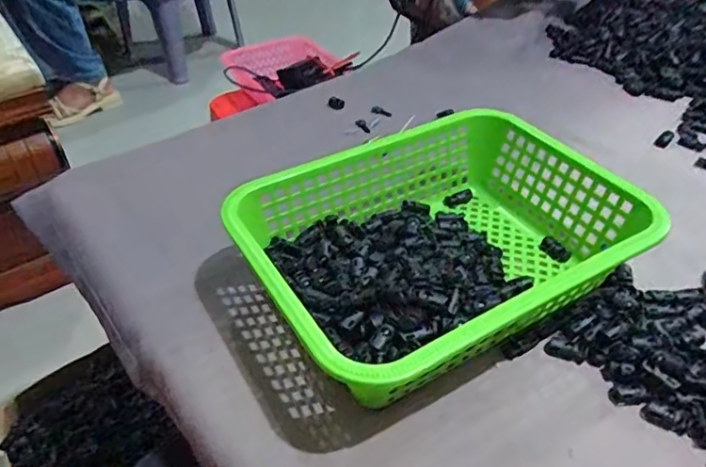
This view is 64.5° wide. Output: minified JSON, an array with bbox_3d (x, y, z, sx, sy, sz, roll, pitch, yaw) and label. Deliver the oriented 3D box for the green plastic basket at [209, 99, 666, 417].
[{"bbox_3d":[0.070,0.010,0.459,0.300,0.081,0.220,-23,45,-23],"label":"green plastic basket"}]

